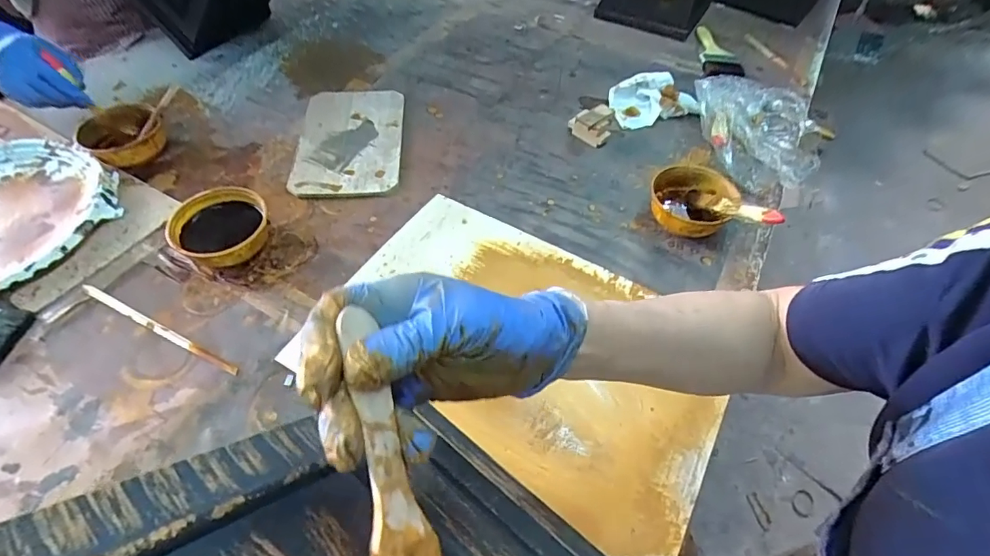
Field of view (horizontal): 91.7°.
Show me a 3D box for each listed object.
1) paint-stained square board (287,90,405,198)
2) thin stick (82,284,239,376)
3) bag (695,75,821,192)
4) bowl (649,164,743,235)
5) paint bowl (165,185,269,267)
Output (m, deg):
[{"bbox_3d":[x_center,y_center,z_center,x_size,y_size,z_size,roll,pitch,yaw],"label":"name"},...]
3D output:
[{"bbox_3d":[-0.228,-0.221,0.759,0.159,0.013,0.242,-3,57,-2],"label":"paint-stained square board"},{"bbox_3d":[-0.394,0.058,0.560,0.238,0.004,0.012,23,53,14],"label":"thin stick"},{"bbox_3d":[0.414,-0.264,0.781,0.187,0.072,0.260,10,53,5],"label":"bag"},{"bbox_3d":[0.271,-0.104,0.675,0.108,0.067,0.106,1,52,-2],"label":"bowl"},{"bbox_3d":[-0.354,-0.063,0.623,0.107,0.050,0.107,2,51,-3],"label":"paint bowl"}]

